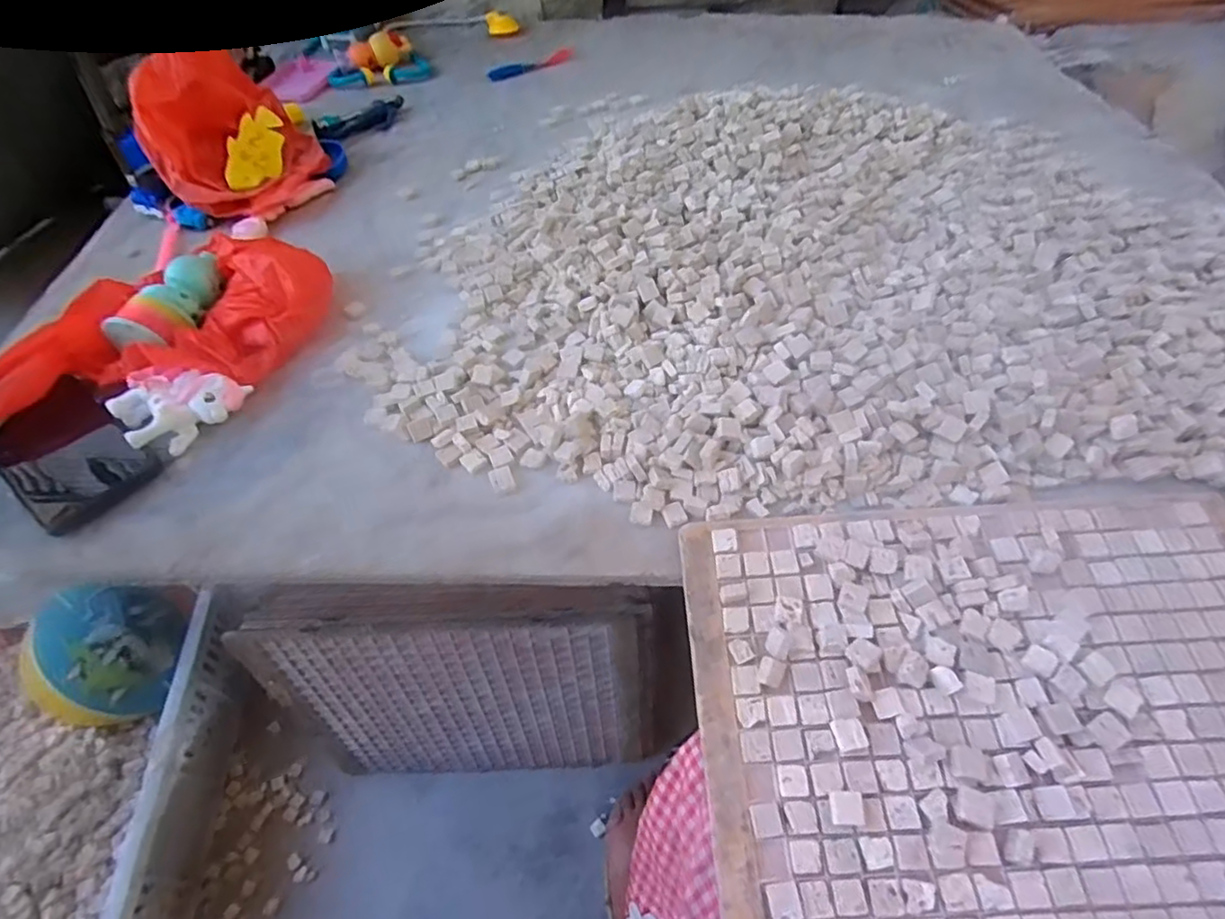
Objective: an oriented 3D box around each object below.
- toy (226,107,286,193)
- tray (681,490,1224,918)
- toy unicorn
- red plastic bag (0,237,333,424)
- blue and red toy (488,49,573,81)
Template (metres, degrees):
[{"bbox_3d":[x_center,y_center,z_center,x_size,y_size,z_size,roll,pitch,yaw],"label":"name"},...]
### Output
[{"bbox_3d":[-0.393,-0.341,0.697,0.012,0.052,0.101,1,67,41],"label":"toy"},{"bbox_3d":[0.222,0.166,0.323,0.342,0.013,0.312,-4,60,2],"label":"tray"},{"bbox_3d":[-0.338,-0.035,0.484,0.089,0.034,0.071,8,54,9],"label":"toy unicorn"},{"bbox_3d":[-0.365,-0.097,0.518,0.183,0.059,0.252,11,54,12],"label":"red plastic bag"},{"bbox_3d":[-0.113,-0.557,0.887,0.124,0.016,0.015,-19,54,-11],"label":"blue and red toy"}]

